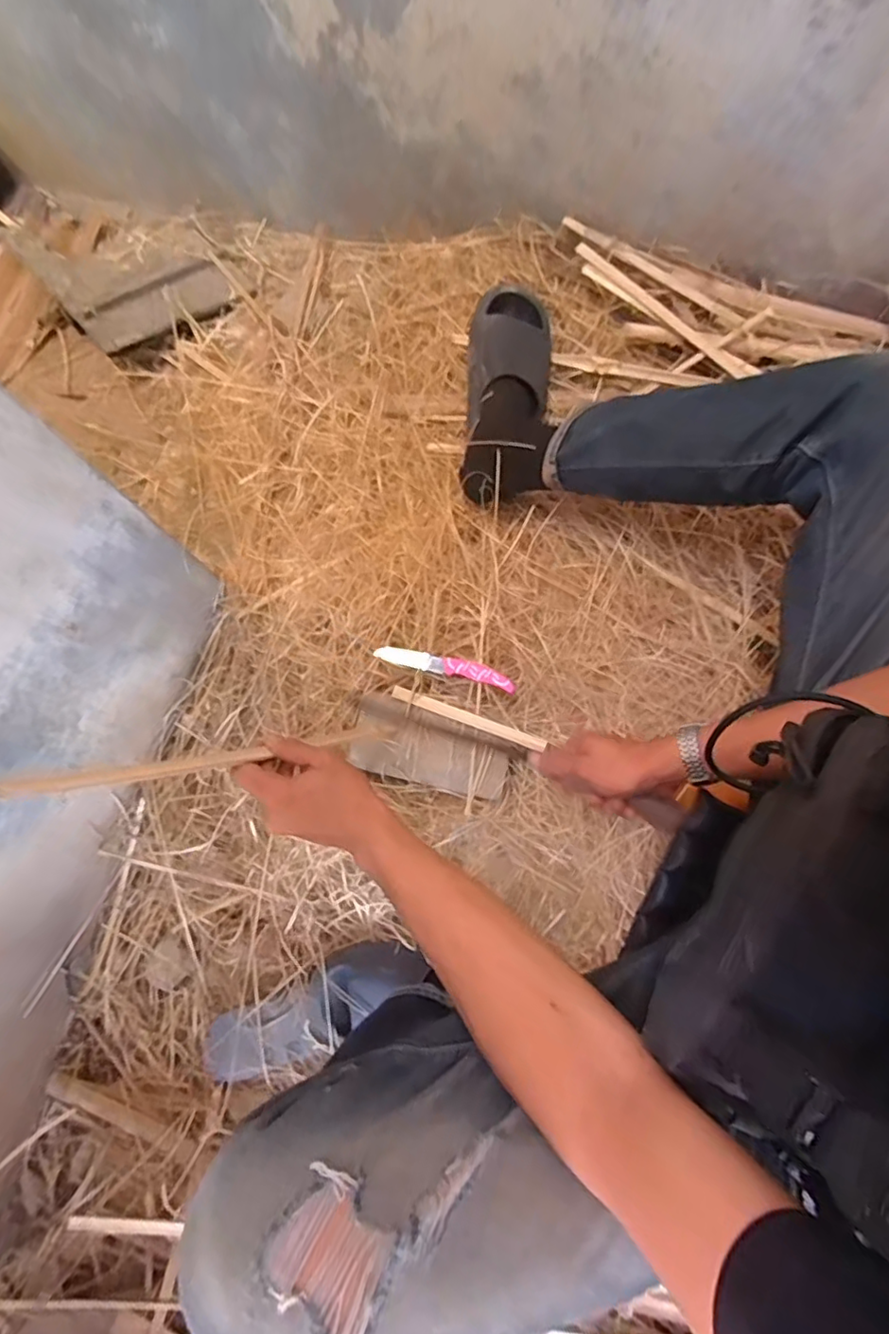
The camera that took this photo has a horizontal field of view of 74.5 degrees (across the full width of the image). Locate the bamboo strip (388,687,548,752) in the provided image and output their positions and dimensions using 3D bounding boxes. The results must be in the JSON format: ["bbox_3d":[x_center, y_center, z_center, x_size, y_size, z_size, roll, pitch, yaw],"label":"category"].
[{"bbox_3d":[0.028,0.066,0.765,0.207,0.008,0.017,20,78,11],"label":"bamboo strip"}]

